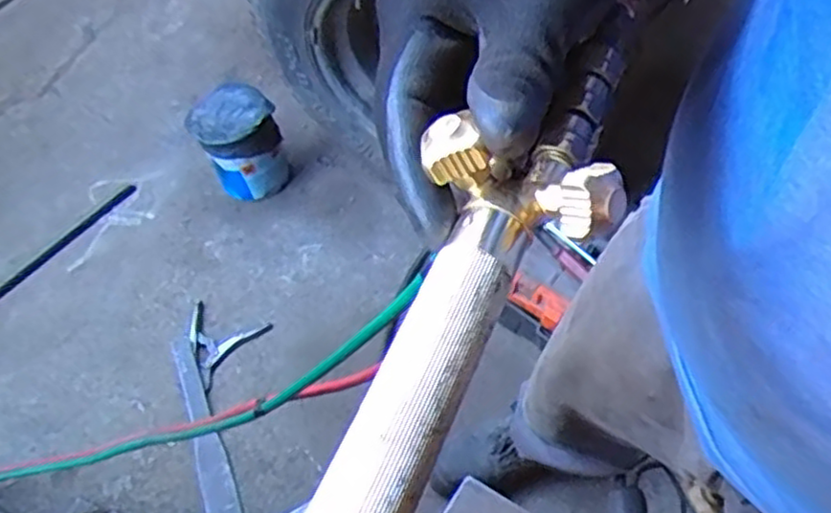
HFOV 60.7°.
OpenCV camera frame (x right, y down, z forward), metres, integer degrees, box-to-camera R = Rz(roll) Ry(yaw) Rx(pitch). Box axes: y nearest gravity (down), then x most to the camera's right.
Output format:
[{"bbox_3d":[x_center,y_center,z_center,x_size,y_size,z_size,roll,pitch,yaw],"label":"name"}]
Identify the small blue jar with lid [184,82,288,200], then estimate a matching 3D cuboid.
[{"bbox_3d":[-0.393,-0.254,1.607,0.173,0.228,0.171,-2,57,2],"label":"small blue jar with lid"}]

